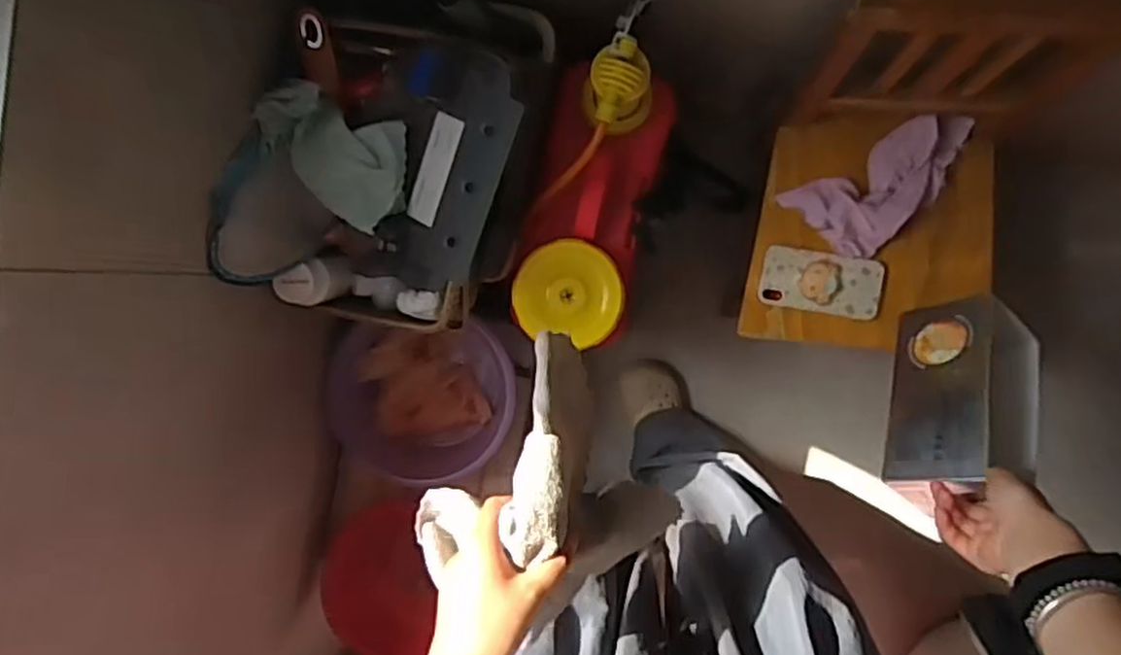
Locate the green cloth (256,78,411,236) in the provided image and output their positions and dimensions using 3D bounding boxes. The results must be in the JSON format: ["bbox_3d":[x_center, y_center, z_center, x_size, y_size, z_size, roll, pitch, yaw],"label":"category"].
[{"bbox_3d":[-0.220,-0.177,0.744,0.145,0.062,0.108,35,95,1],"label":"green cloth"}]

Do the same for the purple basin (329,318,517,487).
[{"bbox_3d":[-0.189,0.111,1.045,0.248,0.068,0.227,0,93,4],"label":"purple basin"}]

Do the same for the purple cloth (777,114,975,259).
[{"bbox_3d":[0.413,-0.175,0.929,0.238,0.042,0.119,-30,91,5],"label":"purple cloth"}]

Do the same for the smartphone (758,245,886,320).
[{"bbox_3d":[0.334,-0.057,0.952,0.151,0.017,0.076,10,94,3],"label":"smartphone"}]

